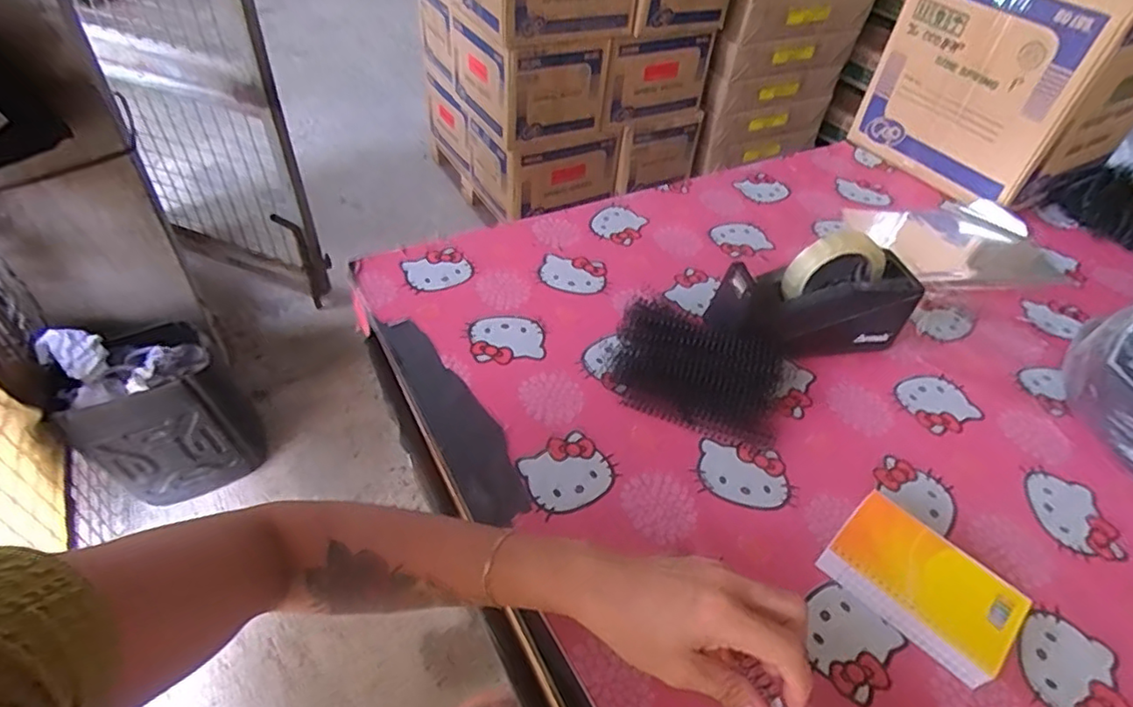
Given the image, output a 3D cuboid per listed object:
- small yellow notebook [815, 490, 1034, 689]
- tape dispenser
[{"bbox_3d":[0.277,0.181,0.481,0.083,0.030,0.129,-32,56,-31],"label":"small yellow notebook"},{"bbox_3d":[0.260,-0.054,0.645,0.208,0.121,0.083,-8,47,-13],"label":"tape dispenser"}]

